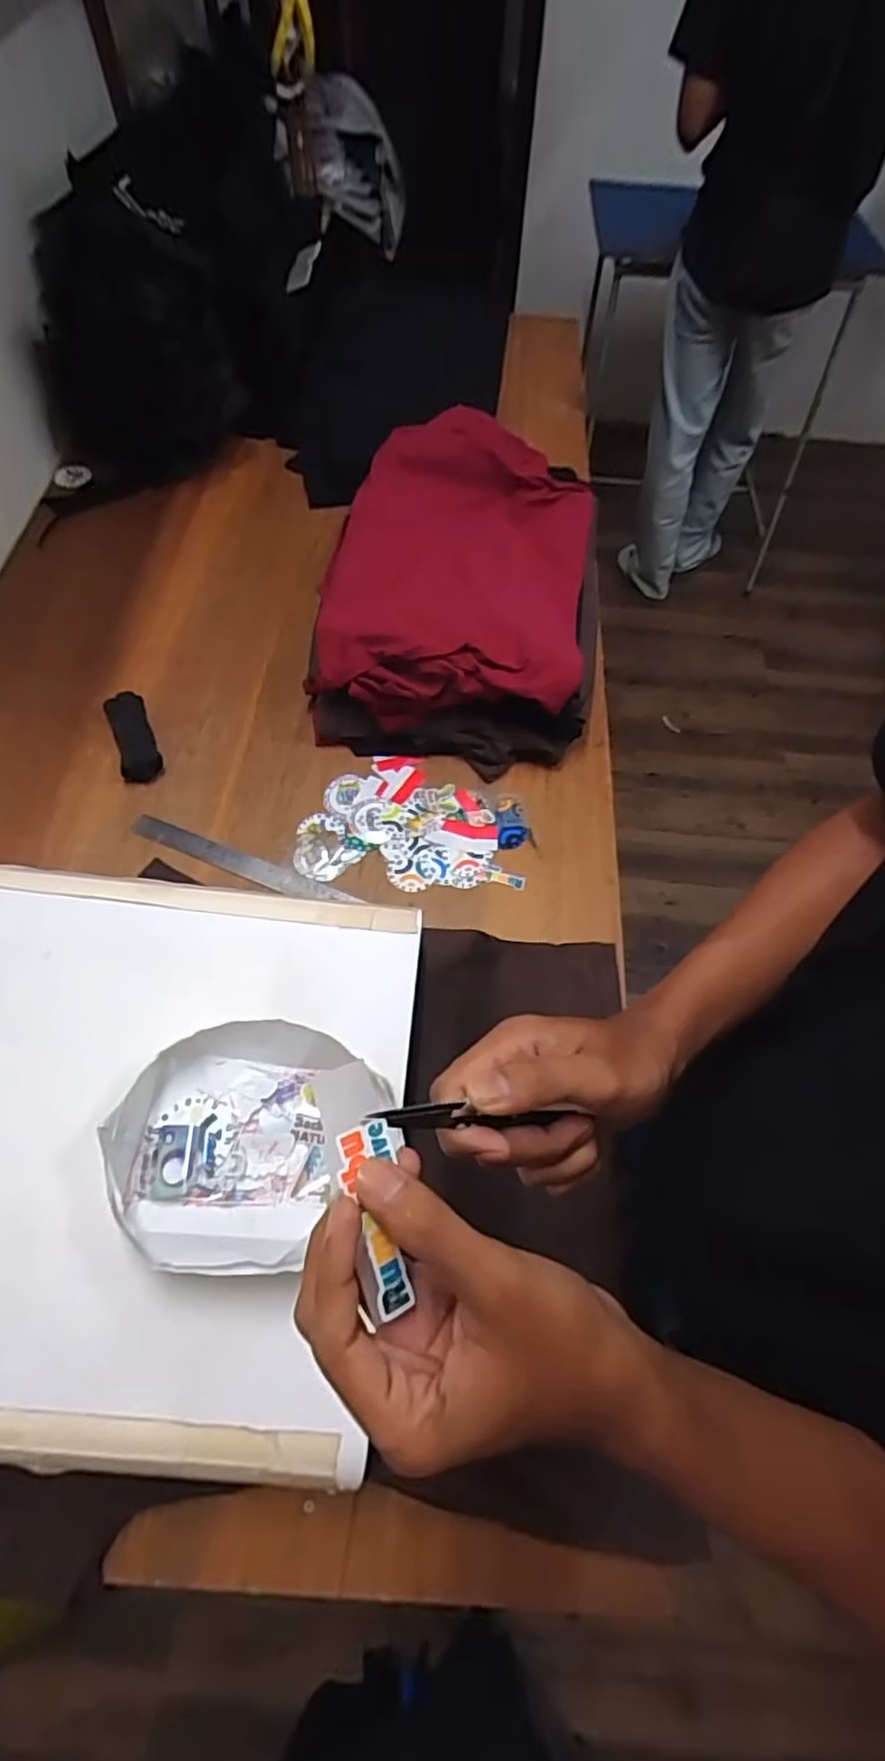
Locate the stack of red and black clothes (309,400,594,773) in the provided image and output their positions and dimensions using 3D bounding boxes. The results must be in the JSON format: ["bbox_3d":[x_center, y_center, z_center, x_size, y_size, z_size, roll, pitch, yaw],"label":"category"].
[{"bbox_3d":[0.042,-0.409,0.946,0.334,0.146,0.522,11,61,4],"label":"stack of red and black clothes"}]

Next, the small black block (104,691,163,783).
[{"bbox_3d":[-0.387,-0.181,0.865,0.048,0.019,0.129,-21,64,-13],"label":"small black block"}]

